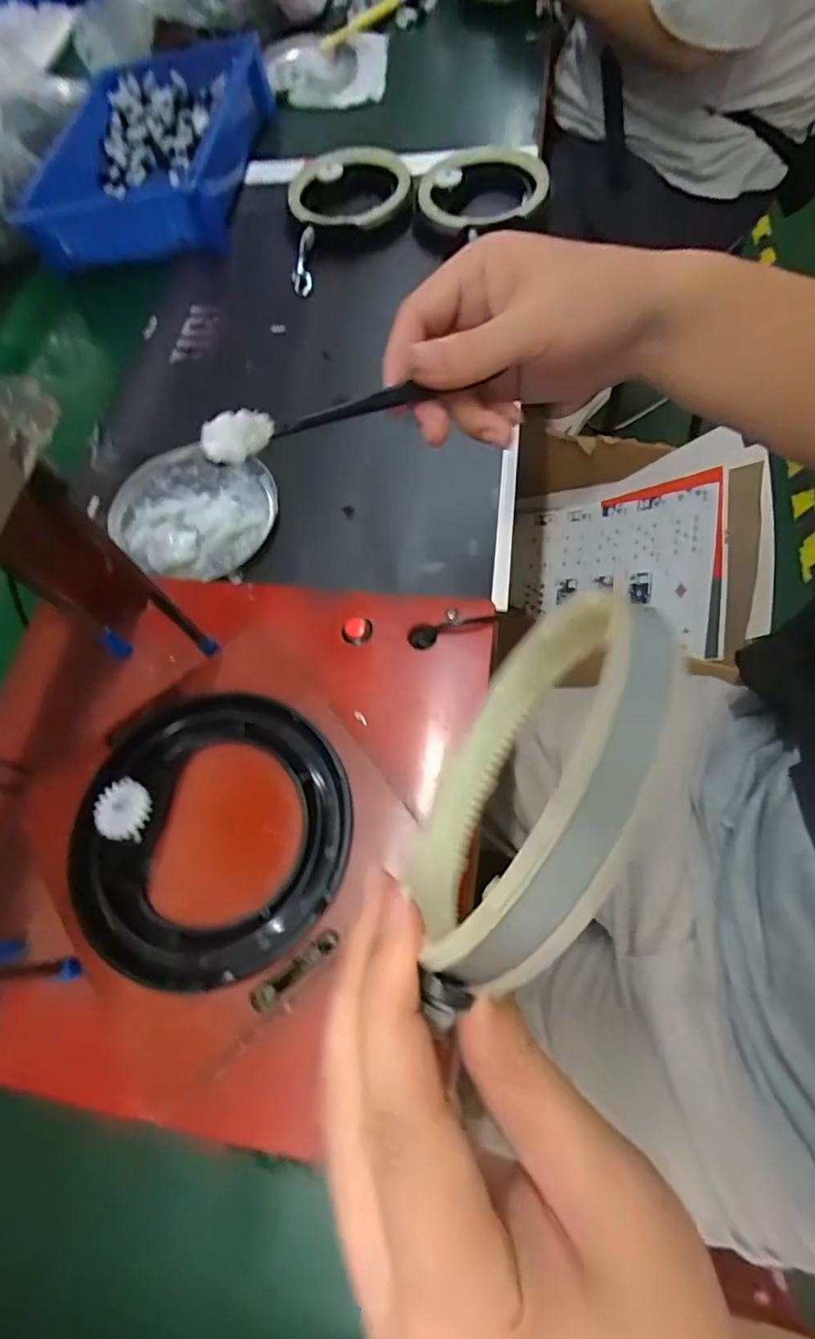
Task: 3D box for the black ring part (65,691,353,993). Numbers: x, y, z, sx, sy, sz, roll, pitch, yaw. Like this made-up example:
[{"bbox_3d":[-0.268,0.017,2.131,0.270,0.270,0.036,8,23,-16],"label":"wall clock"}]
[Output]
[{"bbox_3d":[-0.092,0.076,0.265,0.125,0.018,0.131,-3,66,6],"label":"black ring part"}]

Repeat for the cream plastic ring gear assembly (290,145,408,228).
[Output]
[{"bbox_3d":[-0.059,-0.491,0.566,0.121,0.021,0.118,-1,63,3],"label":"cream plastic ring gear assembly"}]

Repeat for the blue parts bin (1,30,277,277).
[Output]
[{"bbox_3d":[-0.277,-0.567,0.610,0.215,0.073,0.306,1,66,8],"label":"blue parts bin"}]

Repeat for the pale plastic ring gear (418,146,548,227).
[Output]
[{"bbox_3d":[0.074,-0.482,0.553,0.124,0.022,0.135,3,64,5],"label":"pale plastic ring gear"}]

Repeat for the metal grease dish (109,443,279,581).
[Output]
[{"bbox_3d":[-0.167,-0.126,0.437,0.122,0.021,0.117,-3,66,6],"label":"metal grease dish"}]

